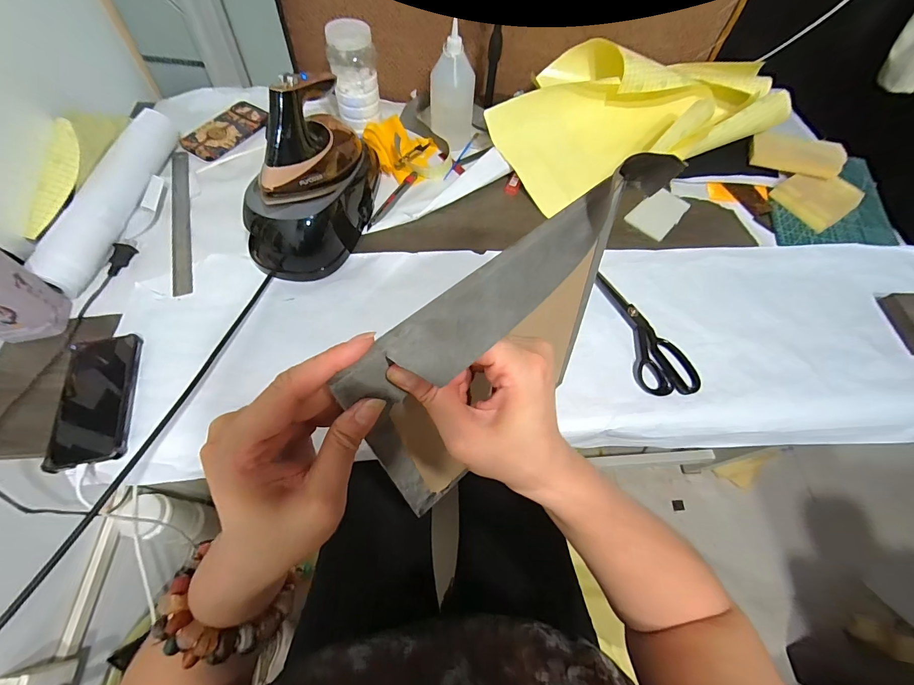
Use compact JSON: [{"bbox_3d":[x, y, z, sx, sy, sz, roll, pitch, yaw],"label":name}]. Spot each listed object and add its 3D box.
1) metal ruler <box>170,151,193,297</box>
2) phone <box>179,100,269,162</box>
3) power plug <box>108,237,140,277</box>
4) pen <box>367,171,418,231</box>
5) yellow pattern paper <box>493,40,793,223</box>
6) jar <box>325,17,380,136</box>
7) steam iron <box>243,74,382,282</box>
[{"bbox_3d":[-0.452,-0.208,0.631,0.028,0.005,0.321,-11,63,-19],"label":"metal ruler"},{"bbox_3d":[-0.437,-0.406,0.734,0.086,0.013,0.167,24,63,9],"label":"phone"},{"bbox_3d":[-0.505,-0.133,0.580,0.027,0.016,0.068,-2,62,-5],"label":"power plug"},{"bbox_3d":[-0.109,-0.250,0.670,0.020,0.009,0.154,24,63,9],"label":"pen"},{"bbox_3d":[0.323,-0.445,0.730,0.541,0.109,0.289,-20,65,-14],"label":"yellow pattern paper"},{"bbox_3d":[-0.177,-0.461,0.666,0.078,0.139,0.087,-7,63,-7],"label":"jar"},{"bbox_3d":[-0.209,-0.261,0.565,0.135,0.182,0.286,16,62,5],"label":"steam iron"}]

